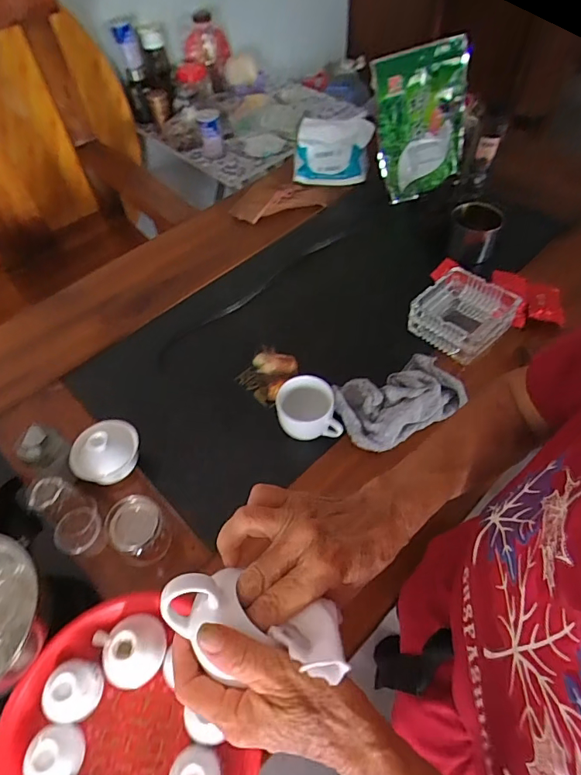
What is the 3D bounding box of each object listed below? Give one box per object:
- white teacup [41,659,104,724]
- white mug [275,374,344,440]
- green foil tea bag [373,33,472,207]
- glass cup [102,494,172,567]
[{"bbox_3d":[-0.224,0.312,0.474,0.051,0.033,0.053,-2,54,2],"label":"white teacup"},{"bbox_3d":[0.026,0.031,0.642,0.089,0.061,0.072,2,55,5],"label":"white mug"},{"bbox_3d":[0.272,-0.521,0.922,0.193,0.243,0.126,-32,59,-18],"label":"green foil tea bag"},{"bbox_3d":[-0.183,0.174,0.555,0.060,0.070,0.059,-2,54,2],"label":"glass cup"}]

